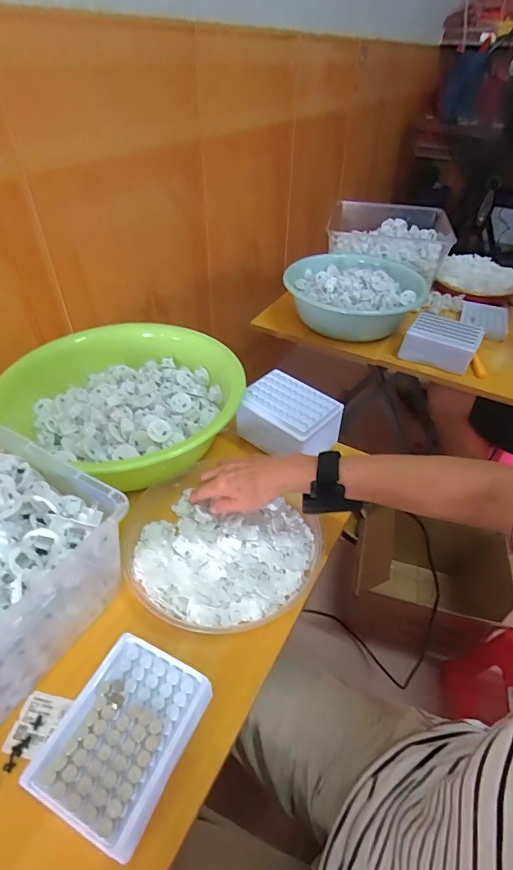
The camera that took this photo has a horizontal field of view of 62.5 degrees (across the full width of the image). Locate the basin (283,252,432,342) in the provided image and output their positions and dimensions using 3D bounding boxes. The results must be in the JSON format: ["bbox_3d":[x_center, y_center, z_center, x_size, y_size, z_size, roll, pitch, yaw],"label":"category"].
[{"bbox_3d":[0.223,-0.320,0.949,0.272,0.094,0.334,24,47,22],"label":"basin"}]

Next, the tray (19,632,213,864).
[{"bbox_3d":[-0.112,0.260,0.368,0.103,0.041,0.130,20,45,18],"label":"tray"}]

